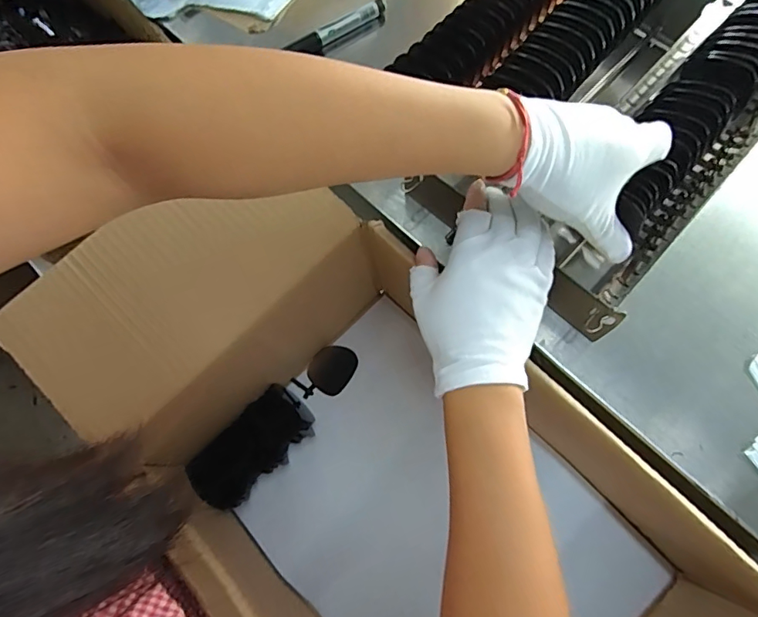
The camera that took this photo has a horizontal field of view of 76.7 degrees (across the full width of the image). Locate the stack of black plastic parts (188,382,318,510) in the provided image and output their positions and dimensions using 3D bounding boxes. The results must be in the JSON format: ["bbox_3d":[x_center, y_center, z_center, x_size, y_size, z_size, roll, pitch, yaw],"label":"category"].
[{"bbox_3d":[-0.126,0.140,0.485,0.062,0.037,0.122,42,78,14],"label":"stack of black plastic parts"}]

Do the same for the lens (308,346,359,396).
[{"bbox_3d":[-0.051,0.065,0.521,0.048,0.009,0.053,35,76,13],"label":"lens"}]

